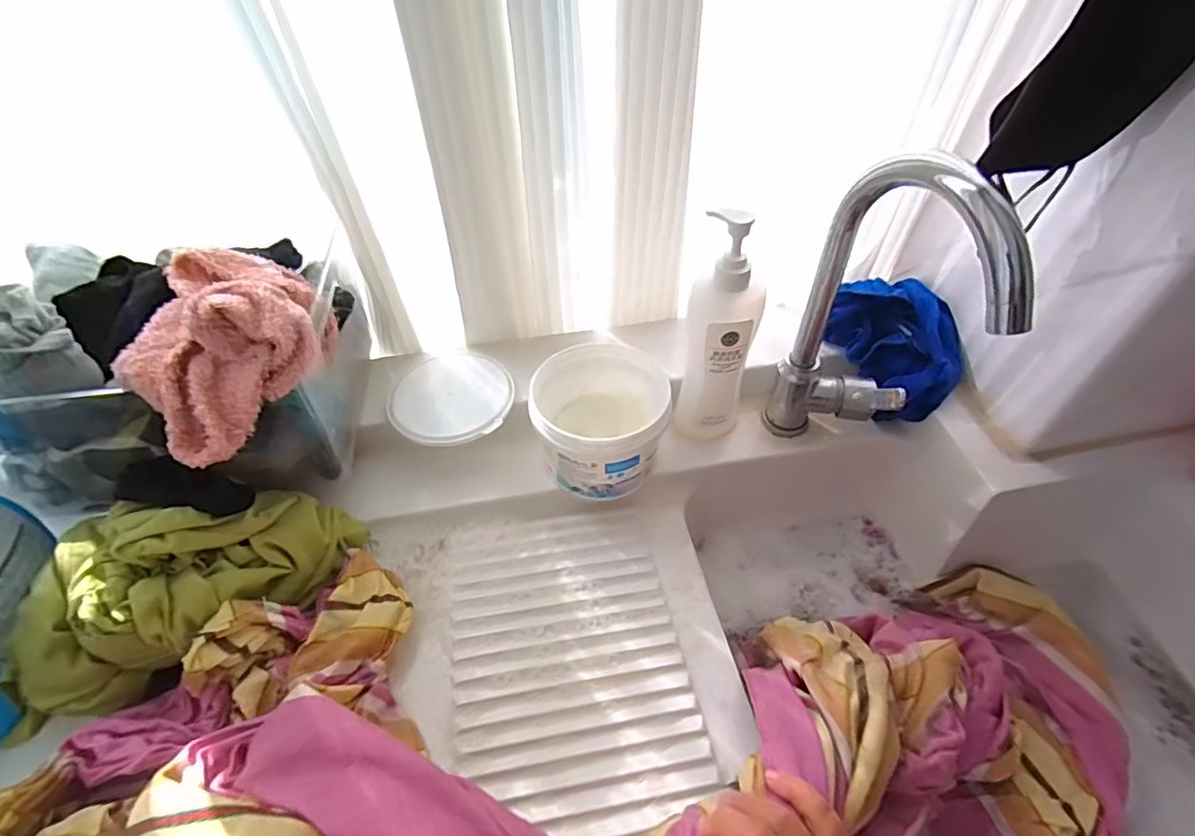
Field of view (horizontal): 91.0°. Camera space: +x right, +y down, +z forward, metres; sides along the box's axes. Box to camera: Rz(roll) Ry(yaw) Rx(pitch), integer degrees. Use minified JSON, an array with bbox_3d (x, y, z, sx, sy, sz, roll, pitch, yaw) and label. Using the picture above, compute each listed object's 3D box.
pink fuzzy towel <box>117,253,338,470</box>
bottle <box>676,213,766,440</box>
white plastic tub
[{"bbox_3d":[-0.271,-0.059,0.445,0.145,0.097,0.170,-29,55,-22],"label":"pink fuzzy towel"},{"bbox_3d":[0.113,-0.072,0.544,0.062,0.232,0.046,7,50,7],"label":"bottle"},{"bbox_3d":[0.003,0.007,0.584,0.122,0.112,0.140,-2,49,-1],"label":"white plastic tub"}]

